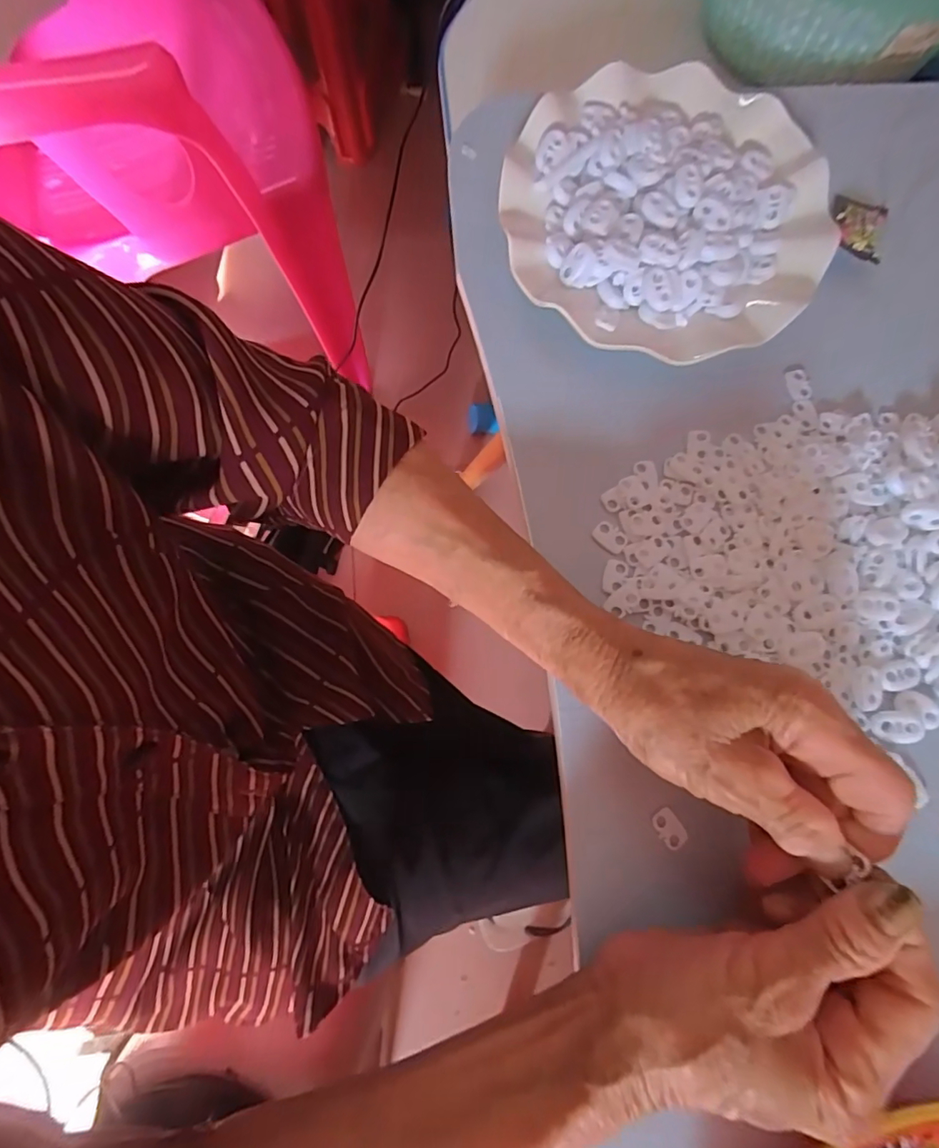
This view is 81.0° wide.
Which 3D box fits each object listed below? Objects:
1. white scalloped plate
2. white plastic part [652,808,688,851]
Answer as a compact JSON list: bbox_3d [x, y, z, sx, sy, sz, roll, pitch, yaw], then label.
[{"bbox_3d":[0.109,-0.198,0.303,0.172,0.030,0.171,0,76,-1],"label":"white scalloped plate"},{"bbox_3d":[0.094,0.120,0.257,0.012,0.004,0.017,-25,78,-7],"label":"white plastic part"}]

